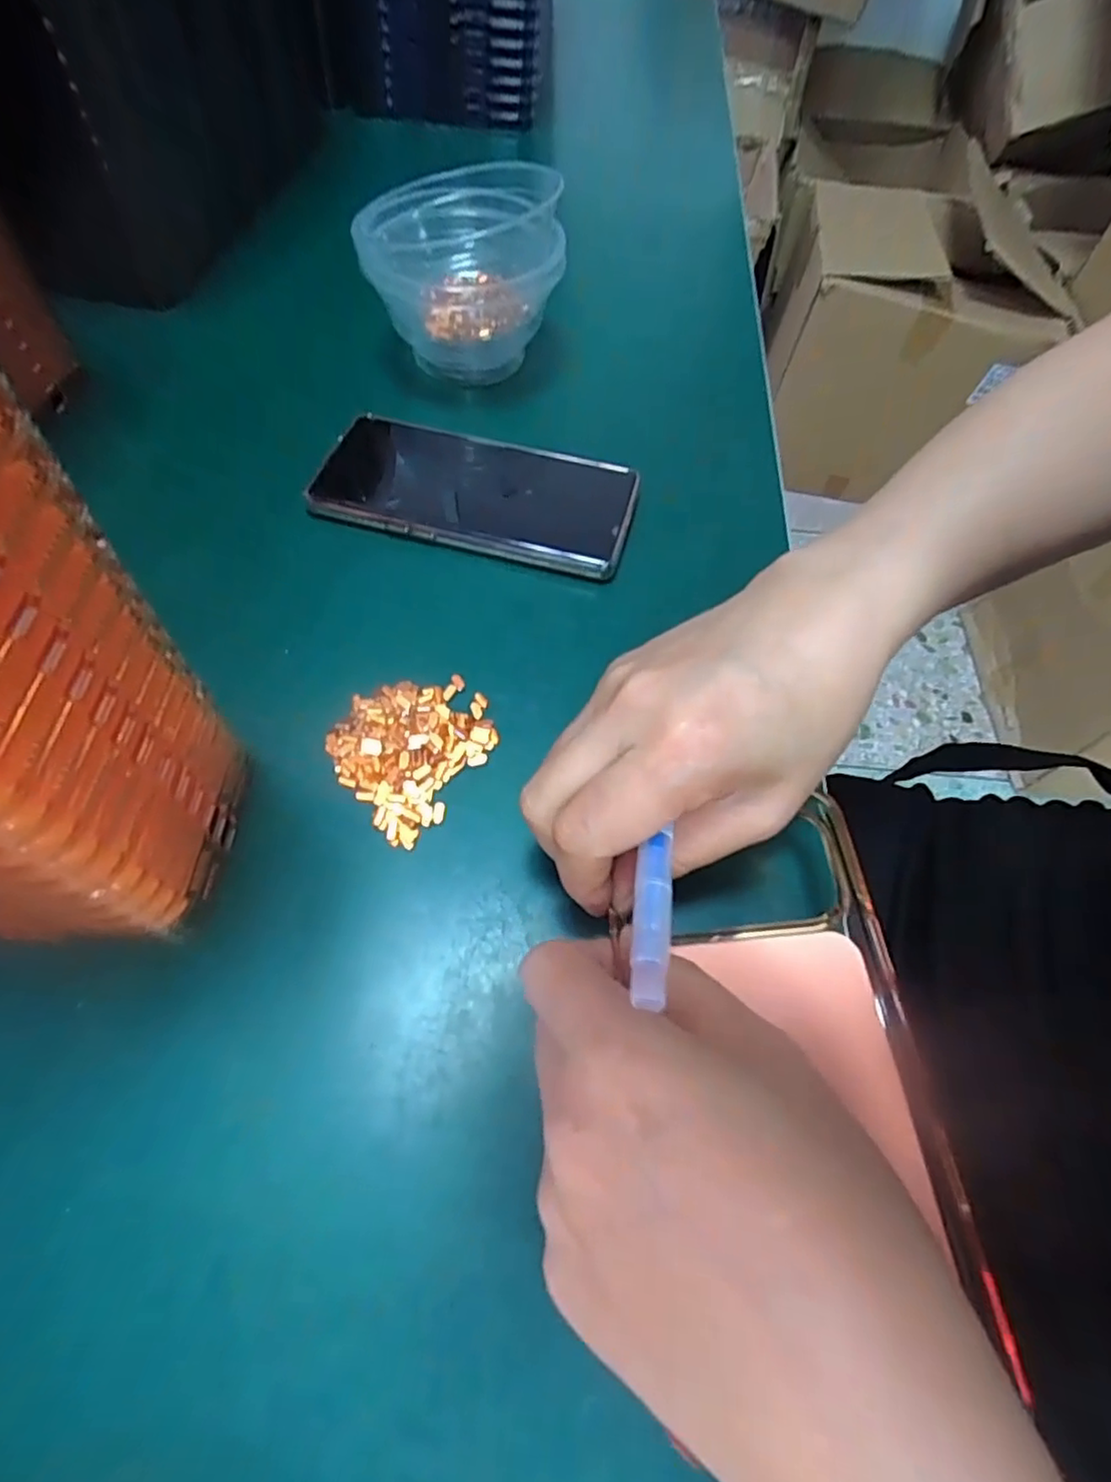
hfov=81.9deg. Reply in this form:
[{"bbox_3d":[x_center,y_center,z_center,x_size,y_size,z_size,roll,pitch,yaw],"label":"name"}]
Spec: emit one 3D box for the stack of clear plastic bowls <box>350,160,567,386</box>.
[{"bbox_3d":[-0.055,-0.269,0.368,0.116,0.072,0.100,7,60,0],"label":"stack of clear plastic bowls"}]

